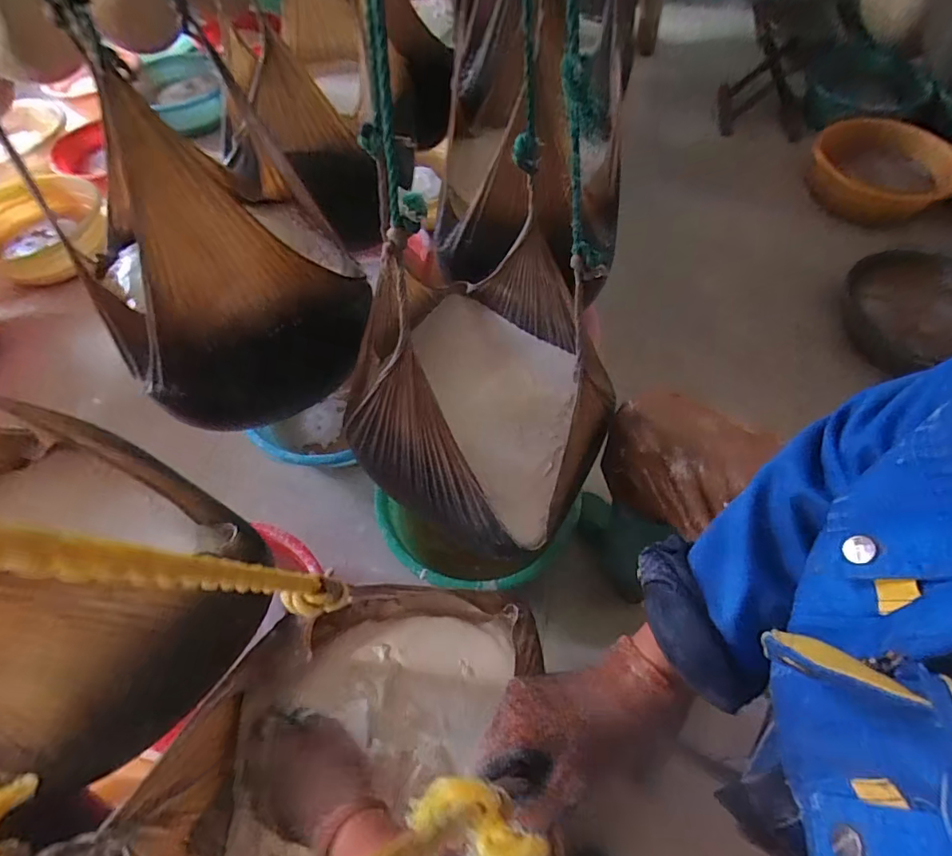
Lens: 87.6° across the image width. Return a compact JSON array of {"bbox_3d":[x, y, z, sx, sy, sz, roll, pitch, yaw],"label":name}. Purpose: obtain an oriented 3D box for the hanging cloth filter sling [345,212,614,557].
[{"bbox_3d":[0.009,-0.082,0.596,0.314,0.342,0.291,29,65,17],"label":"hanging cloth filter sling"}]

